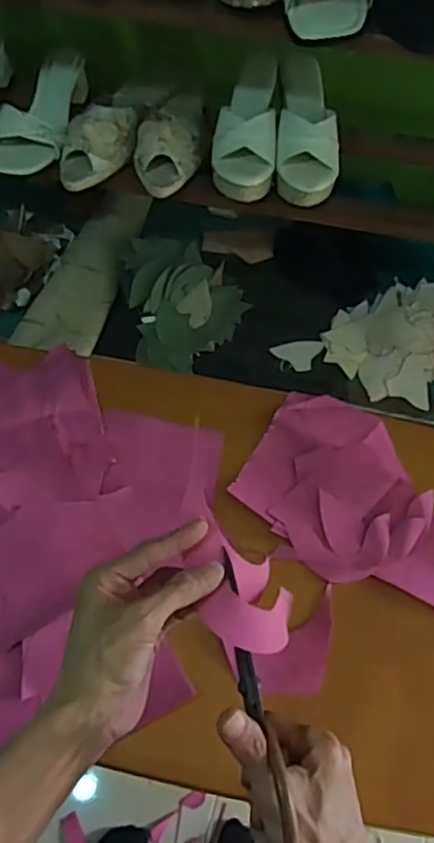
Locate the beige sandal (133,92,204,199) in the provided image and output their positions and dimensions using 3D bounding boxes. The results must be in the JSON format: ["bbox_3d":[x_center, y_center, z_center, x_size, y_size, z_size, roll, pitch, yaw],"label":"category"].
[{"bbox_3d":[-0.064,-0.408,0.908,0.092,0.061,0.219,2,60,1],"label":"beige sandal"}]

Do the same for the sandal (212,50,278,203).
[{"bbox_3d":[0.040,-0.405,0.887,0.082,0.071,0.238,4,60,3],"label":"sandal"}]

